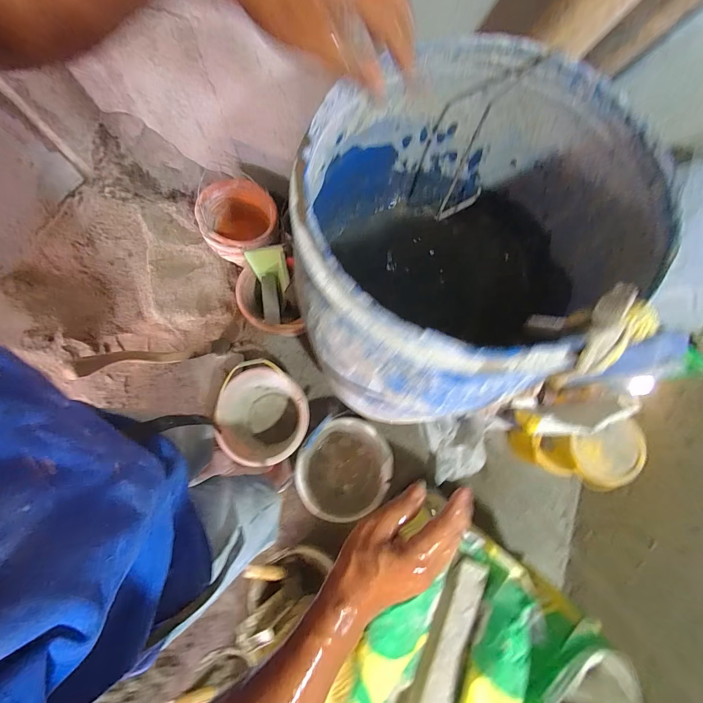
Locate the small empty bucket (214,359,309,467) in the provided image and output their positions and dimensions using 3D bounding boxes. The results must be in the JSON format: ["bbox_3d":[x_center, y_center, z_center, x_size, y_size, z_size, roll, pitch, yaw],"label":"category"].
[{"bbox_3d":[-0.293,0.221,1.161,0.284,0.257,0.312,-41,81,-10],"label":"small empty bucket"}]

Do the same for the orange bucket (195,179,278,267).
[{"bbox_3d":[-0.387,-0.443,1.203,0.237,0.207,0.252,0,77,-1],"label":"orange bucket"}]

